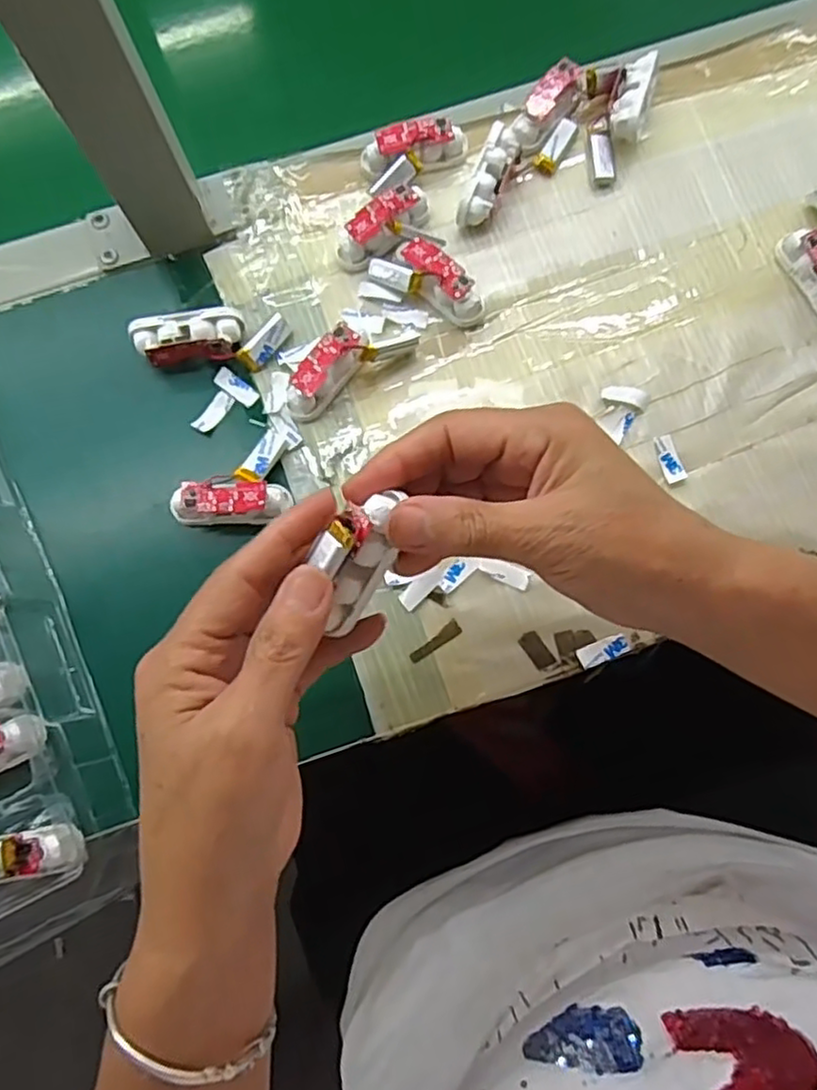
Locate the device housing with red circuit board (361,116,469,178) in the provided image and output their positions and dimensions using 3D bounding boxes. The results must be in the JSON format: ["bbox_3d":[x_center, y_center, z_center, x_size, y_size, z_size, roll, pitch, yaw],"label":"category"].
[{"bbox_3d":[0.003,-0.233,0.396,0.061,0.020,0.018,-14,77,-2],"label":"device housing with red circuit board"}]

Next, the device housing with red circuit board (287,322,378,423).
[{"bbox_3d":[-0.044,-0.095,0.370,0.021,0.019,0.060,42,81,10],"label":"device housing with red circuit board"}]

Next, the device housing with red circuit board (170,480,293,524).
[{"bbox_3d":[-0.093,-0.021,0.358,0.059,0.022,0.022,2,77,2],"label":"device housing with red circuit board"}]

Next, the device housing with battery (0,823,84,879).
[{"bbox_3d":[-0.182,0.143,0.313,0.055,0.023,0.019,-5,76,-16],"label":"device housing with battery"}]

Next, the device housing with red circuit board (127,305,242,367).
[{"bbox_3d":[-0.121,-0.113,0.378,0.058,0.020,0.027,-9,76,-1],"label":"device housing with red circuit board"}]

